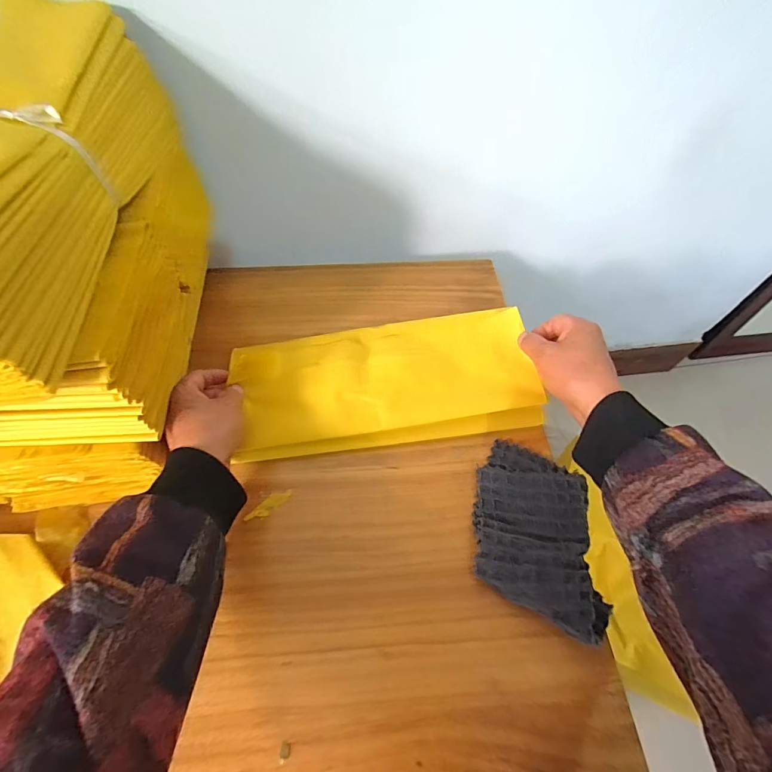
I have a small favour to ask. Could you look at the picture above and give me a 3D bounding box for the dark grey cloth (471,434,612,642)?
[{"bbox_3d":[0.132,0.124,0.342,0.101,0.027,0.151,9,59,5],"label":"dark grey cloth"}]

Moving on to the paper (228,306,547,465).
[{"bbox_3d":[0.001,-0.008,0.402,0.295,0.025,0.135,-7,67,-5],"label":"paper"}]

